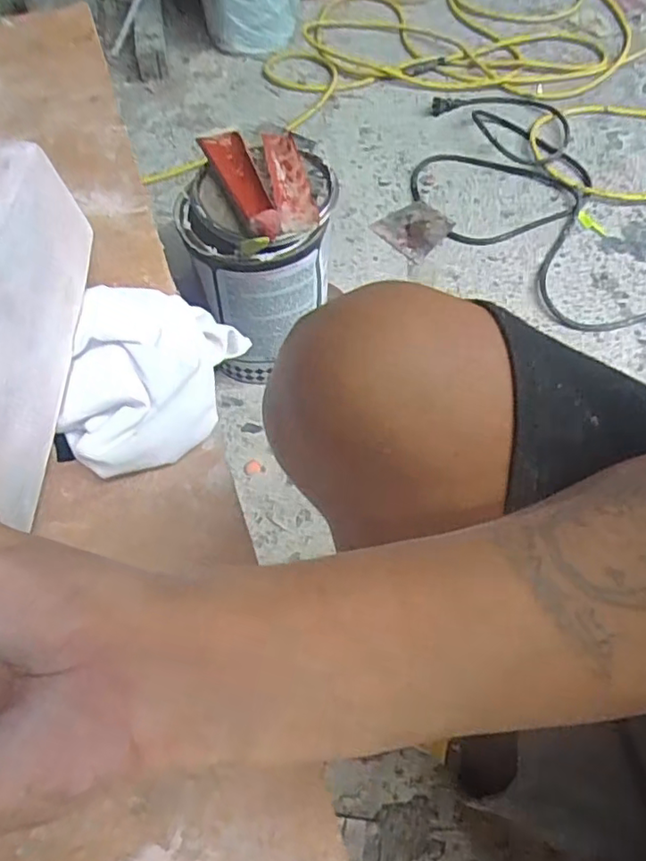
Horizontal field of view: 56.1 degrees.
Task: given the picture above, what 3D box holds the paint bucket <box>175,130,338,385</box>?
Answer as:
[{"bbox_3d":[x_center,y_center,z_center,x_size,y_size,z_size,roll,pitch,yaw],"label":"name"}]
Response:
[{"bbox_3d":[-0.072,-0.192,0.708,0.157,0.221,0.170,5,59,2],"label":"paint bucket"}]

